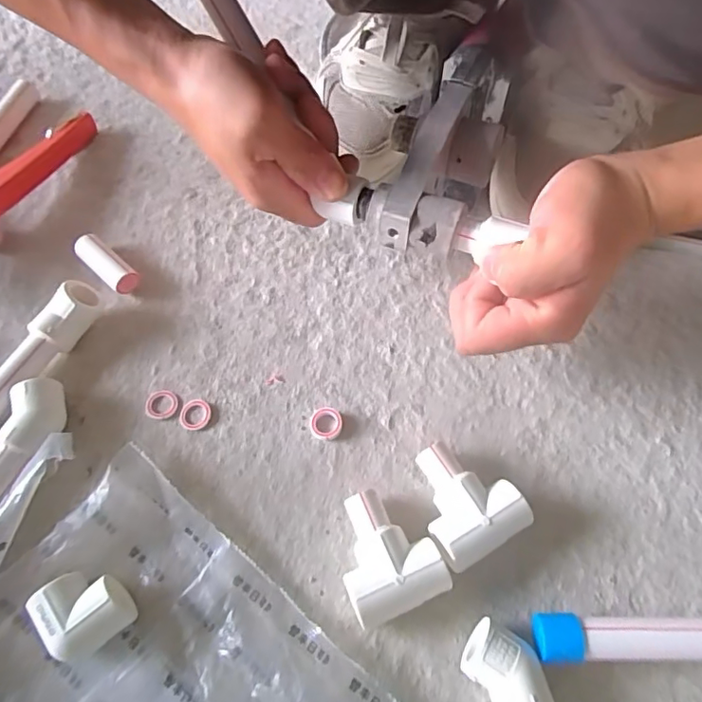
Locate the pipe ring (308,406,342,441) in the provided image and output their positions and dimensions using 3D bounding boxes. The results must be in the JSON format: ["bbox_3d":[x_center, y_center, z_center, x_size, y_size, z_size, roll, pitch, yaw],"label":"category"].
[{"bbox_3d":[-0.017,0.048,0.352,0.021,0.005,0.022,0,63,1],"label":"pipe ring"}]

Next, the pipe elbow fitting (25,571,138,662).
[{"bbox_3d":[-0.141,0.139,0.290,0.043,0.028,0.039,-35,68,-15],"label":"pipe elbow fitting"}]

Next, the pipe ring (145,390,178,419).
[{"bbox_3d":[-0.127,0.035,0.358,0.021,0.004,0.021,0,63,1],"label":"pipe ring"}]

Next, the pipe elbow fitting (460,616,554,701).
[{"bbox_3d":[0.078,0.164,0.276,0.032,0.030,0.045,-32,67,-14],"label":"pipe elbow fitting"}]

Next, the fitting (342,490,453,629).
[{"bbox_3d":[0.018,0.113,0.304,0.052,0.030,0.065,-21,65,-9],"label":"fitting"}]

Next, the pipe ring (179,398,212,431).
[{"bbox_3d":[-0.103,0.042,0.356,0.020,0.004,0.022,0,63,1],"label":"pipe ring"}]

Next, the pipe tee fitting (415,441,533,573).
[{"bbox_3d":[0.064,0.087,0.316,0.055,0.031,0.065,-28,66,-12],"label":"pipe tee fitting"}]

